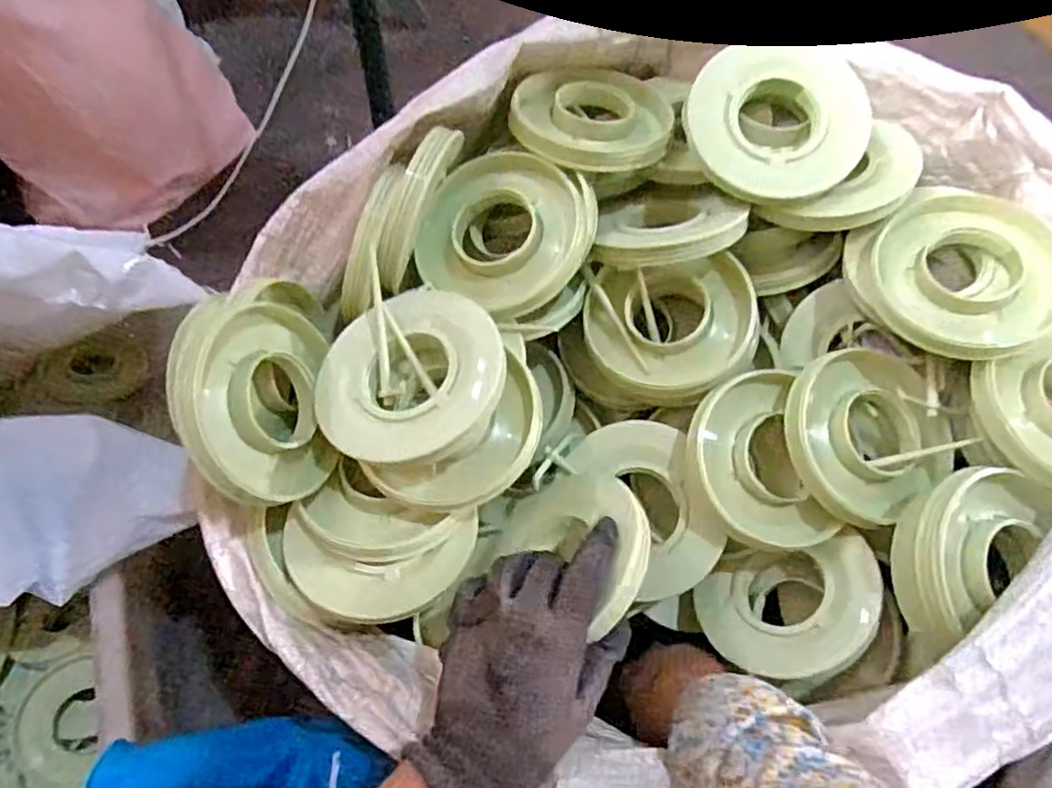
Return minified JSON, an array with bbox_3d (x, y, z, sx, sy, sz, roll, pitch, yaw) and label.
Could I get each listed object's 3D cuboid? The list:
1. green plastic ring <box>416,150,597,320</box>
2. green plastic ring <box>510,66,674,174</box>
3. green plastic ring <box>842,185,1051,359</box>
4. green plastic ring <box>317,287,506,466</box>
[{"bbox_3d":[-0.013,-0.119,0.513,0.118,0.031,0.120,-3,77,14],"label":"green plastic ring"},{"bbox_3d":[0.054,-0.225,0.544,0.123,0.031,0.101,10,59,2],"label":"green plastic ring"},{"bbox_3d":[0.314,-0.087,0.496,0.121,0.027,0.130,-4,80,22],"label":"green plastic ring"},{"bbox_3d":[-0.076,-0.015,0.459,0.127,0.019,0.118,-5,70,14],"label":"green plastic ring"}]

